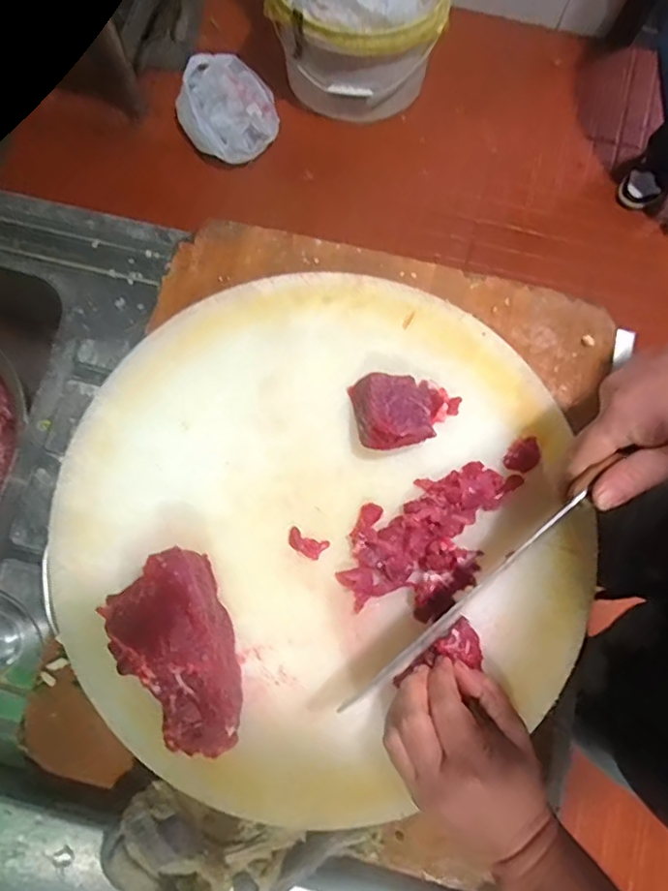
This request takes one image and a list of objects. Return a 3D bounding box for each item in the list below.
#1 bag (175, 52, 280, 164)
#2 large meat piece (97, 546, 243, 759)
[{"bbox_3d":[-0.264,-0.832,1.397,0.238,0.120,0.263,-14,80,-3],"label":"bag"},{"bbox_3d":[-0.108,0.146,0.390,0.072,0.046,0.136,-22,80,-4],"label":"large meat piece"}]

